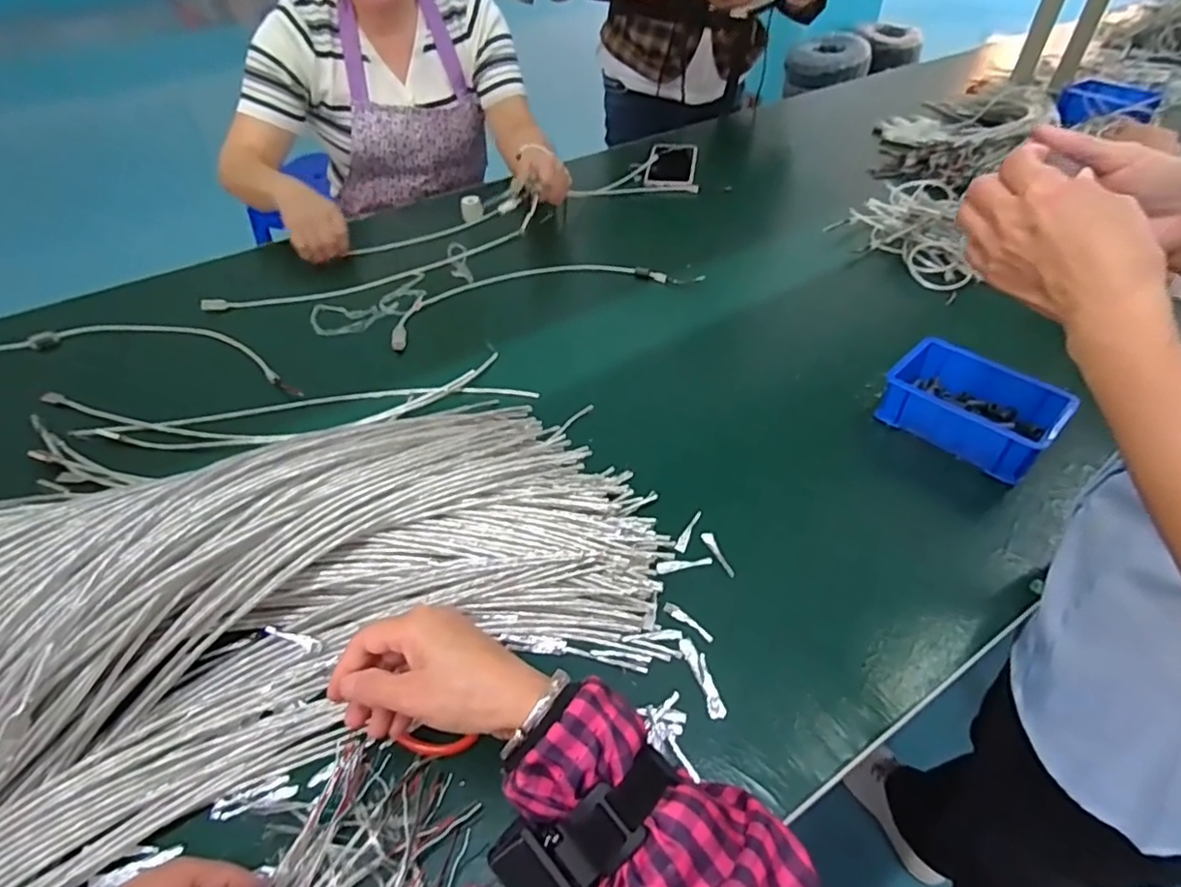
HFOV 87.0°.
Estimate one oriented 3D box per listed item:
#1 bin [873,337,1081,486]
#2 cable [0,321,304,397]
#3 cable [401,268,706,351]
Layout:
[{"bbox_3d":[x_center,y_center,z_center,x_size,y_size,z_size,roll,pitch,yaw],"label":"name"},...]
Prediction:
[{"bbox_3d":[0.376,-0.040,0.612,0.105,0.053,0.144,-34,54,-28],"label":"bin"},{"bbox_3d":[-0.539,-0.118,0.759,0.469,0.017,0.116,5,46,6],"label":"cable"},{"bbox_3d":[-0.062,-0.204,0.832,0.409,0.026,0.113,-15,47,-13],"label":"cable"}]

